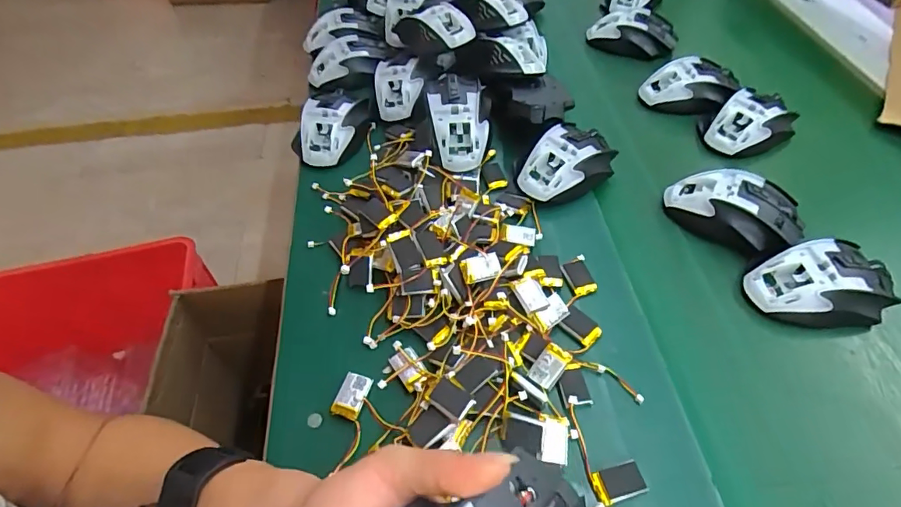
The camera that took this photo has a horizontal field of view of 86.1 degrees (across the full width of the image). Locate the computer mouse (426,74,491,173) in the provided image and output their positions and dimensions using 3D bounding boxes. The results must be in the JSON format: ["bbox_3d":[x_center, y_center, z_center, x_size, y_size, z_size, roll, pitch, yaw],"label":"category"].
[{"bbox_3d":[0.007,-0.143,0.496,0.066,0.043,0.124,3,52,3],"label":"computer mouse"}]

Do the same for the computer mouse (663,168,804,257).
[{"bbox_3d":[0.266,-0.046,0.451,0.116,0.034,0.072,35,60,25],"label":"computer mouse"}]

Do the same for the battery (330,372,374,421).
[{"bbox_3d":[-0.072,0.106,0.356,0.021,0.010,0.032,14,53,12],"label":"battery"}]

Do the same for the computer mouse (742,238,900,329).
[{"bbox_3d":[0.308,0.026,0.400,0.107,0.040,0.063,-4,52,-2],"label":"computer mouse"}]

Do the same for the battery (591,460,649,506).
[{"bbox_3d":[0.110,0.149,0.313,0.032,0.004,0.020,-12,53,-9],"label":"battery"}]

